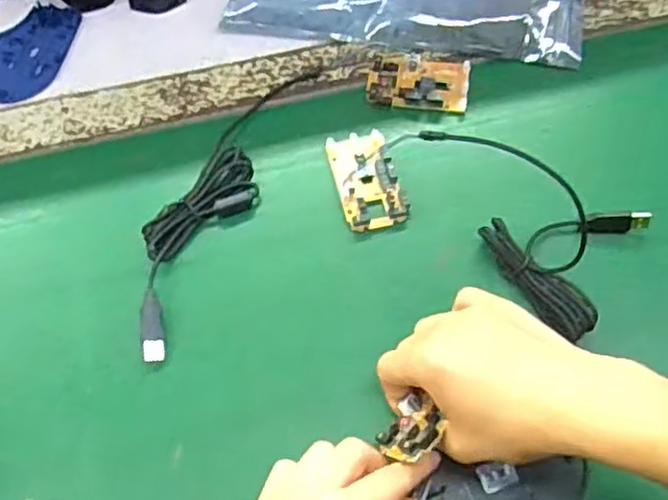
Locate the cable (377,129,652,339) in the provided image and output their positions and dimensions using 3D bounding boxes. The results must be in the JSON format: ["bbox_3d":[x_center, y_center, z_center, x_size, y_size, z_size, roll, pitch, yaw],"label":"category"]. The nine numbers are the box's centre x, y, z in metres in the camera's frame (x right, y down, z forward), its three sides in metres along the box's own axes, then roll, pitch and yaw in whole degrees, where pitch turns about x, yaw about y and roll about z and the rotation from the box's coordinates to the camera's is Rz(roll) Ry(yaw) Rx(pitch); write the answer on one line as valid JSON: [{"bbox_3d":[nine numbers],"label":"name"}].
[{"bbox_3d":[0.131,-0.037,0.497,0.105,0.022,0.194,-38,67,-15],"label":"cable"}]

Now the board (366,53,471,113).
[{"bbox_3d":[0.068,-0.135,0.560,0.079,0.007,0.049,8,64,7],"label":"board"}]

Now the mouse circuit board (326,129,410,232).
[{"bbox_3d":[0.025,-0.052,0.518,0.045,0.011,0.077,-14,63,-4],"label":"mouse circuit board"}]

